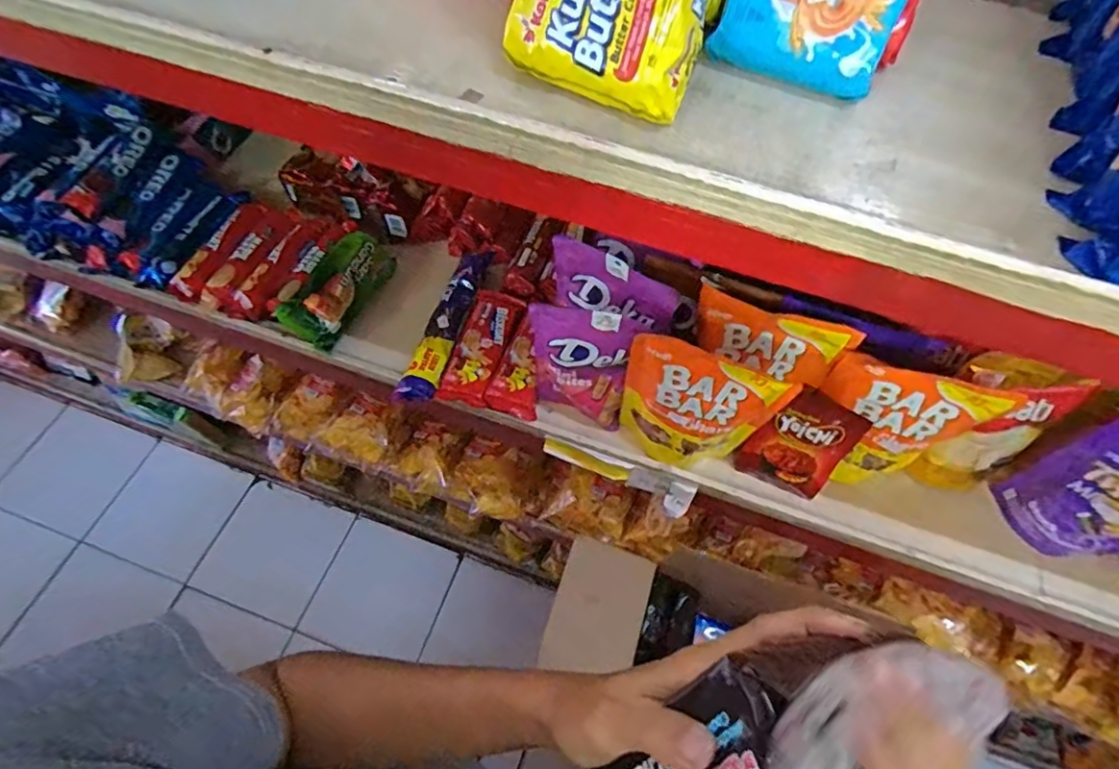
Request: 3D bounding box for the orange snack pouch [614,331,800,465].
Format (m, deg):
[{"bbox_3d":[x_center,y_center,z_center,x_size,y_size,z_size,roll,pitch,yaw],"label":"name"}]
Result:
[{"bbox_3d":[0.138,0.034,0.616,0.149,0.201,0.042,16,61,6],"label":"orange snack pouch"}]

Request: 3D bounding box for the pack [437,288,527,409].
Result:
[{"bbox_3d":[-0.096,-0.049,0.733,0.063,0.016,0.161,17,61,6],"label":"pack"}]

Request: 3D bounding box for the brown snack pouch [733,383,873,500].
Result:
[{"bbox_3d":[0.267,0.067,0.654,0.095,0.133,0.024,28,33,11],"label":"brown snack pouch"}]

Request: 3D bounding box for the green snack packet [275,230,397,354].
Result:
[{"bbox_3d":[-0.288,-0.126,0.753,0.069,0.057,0.154,23,62,9],"label":"green snack packet"}]

